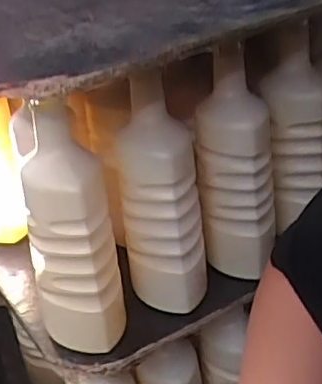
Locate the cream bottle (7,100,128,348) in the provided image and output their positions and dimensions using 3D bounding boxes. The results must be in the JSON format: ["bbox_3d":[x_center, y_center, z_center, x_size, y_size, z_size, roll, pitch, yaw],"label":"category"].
[{"bbox_3d":[-0.076,0.036,0.514,0.072,0.219,0.053,-15,30,-14],"label":"cream bottle"}]

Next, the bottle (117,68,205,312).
[{"bbox_3d":[0.000,0.007,0.555,0.072,0.216,0.060,-8,29,-2],"label":"bottle"}]

